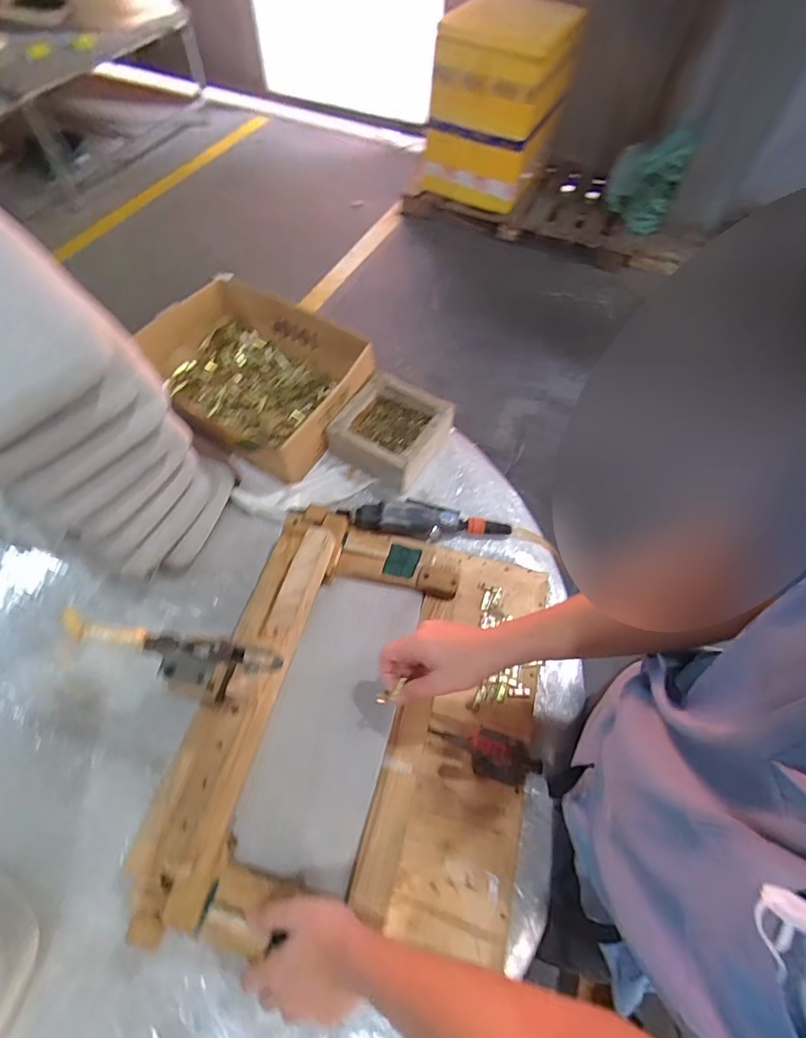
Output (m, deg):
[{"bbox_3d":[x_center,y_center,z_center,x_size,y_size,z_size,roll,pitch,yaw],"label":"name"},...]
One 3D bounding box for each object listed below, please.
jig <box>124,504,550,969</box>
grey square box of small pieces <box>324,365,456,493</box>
[{"bbox_3d":[-0.042,0.224,0.627,0.416,0.145,0.513,9,59,8],"label":"jig"},{"bbox_3d":[-0.016,-0.156,0.864,0.173,0.078,0.167,31,64,17],"label":"grey square box of small pieces"}]

